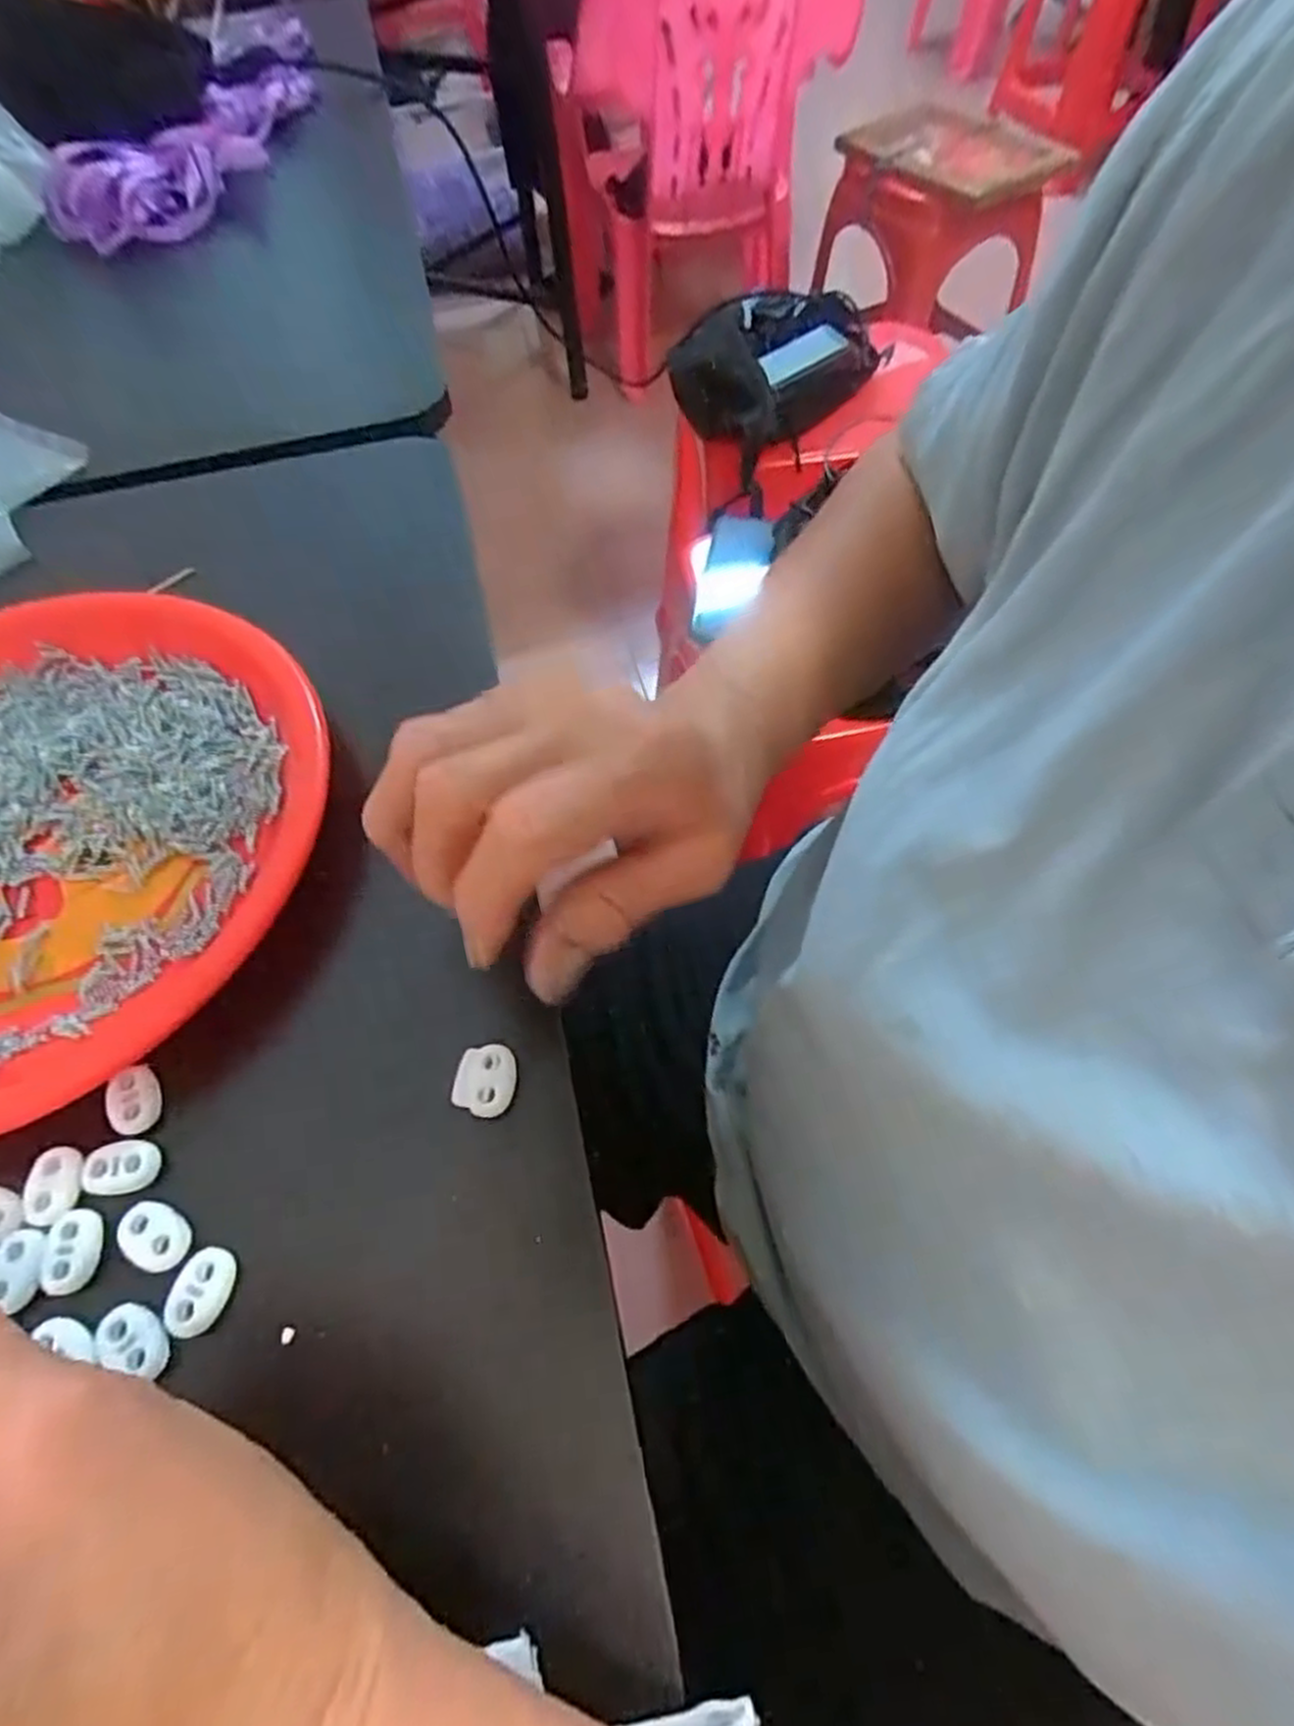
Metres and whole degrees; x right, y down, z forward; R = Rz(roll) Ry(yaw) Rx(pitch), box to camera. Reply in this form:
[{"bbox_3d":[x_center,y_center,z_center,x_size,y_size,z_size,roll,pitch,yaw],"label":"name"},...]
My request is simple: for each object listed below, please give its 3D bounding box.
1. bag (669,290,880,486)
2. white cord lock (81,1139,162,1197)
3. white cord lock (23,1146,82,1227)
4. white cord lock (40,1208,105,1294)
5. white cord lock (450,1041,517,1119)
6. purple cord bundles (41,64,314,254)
[{"bbox_3d":[0.142,-0.565,0.886,0.257,0.075,0.160,-34,64,-15],"label":"bag"},{"bbox_3d":[-0.162,0.094,0.241,0.022,0.006,0.015,-6,60,0],"label":"white cord lock"},{"bbox_3d":[-0.181,0.098,0.238,0.015,0.004,0.021,-6,60,0],"label":"white cord lock"},{"bbox_3d":[-0.170,0.114,0.231,0.013,0.004,0.022,-8,60,-1],"label":"white cord lock"},{"bbox_3d":[-0.052,0.069,0.250,0.020,0.004,0.022,6,61,7],"label":"white cord lock"},{"bbox_3d":[-0.335,-0.524,0.569,0.105,0.032,0.256,3,60,5],"label":"purple cord bundles"}]

